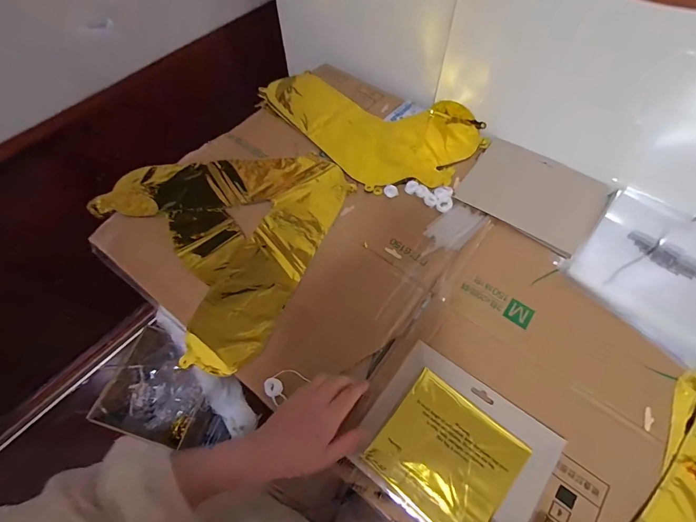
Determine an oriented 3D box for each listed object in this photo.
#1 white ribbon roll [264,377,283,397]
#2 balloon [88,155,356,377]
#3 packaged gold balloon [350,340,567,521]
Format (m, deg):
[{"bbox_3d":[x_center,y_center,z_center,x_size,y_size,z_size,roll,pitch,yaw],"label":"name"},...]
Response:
[{"bbox_3d":[-0.090,0.151,0.428,0.021,0.006,0.021,0,60,0],"label":"white ribbon roll"},{"bbox_3d":[-0.215,-0.061,0.558,0.359,0.025,0.357,24,63,14],"label":"balloon"},{"bbox_3d":[0.121,0.209,0.405,0.193,0.014,0.159,35,66,19],"label":"packaged gold balloon"}]

